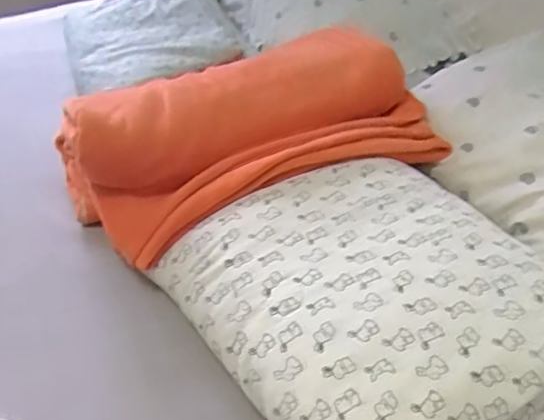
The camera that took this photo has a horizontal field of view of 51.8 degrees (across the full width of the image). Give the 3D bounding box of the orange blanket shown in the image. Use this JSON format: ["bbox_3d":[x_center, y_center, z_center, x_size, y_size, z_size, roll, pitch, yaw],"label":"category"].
[{"bbox_3d":[-0.037,-0.131,0.916,0.558,0.170,0.294,-20,47,-20],"label":"orange blanket"}]

